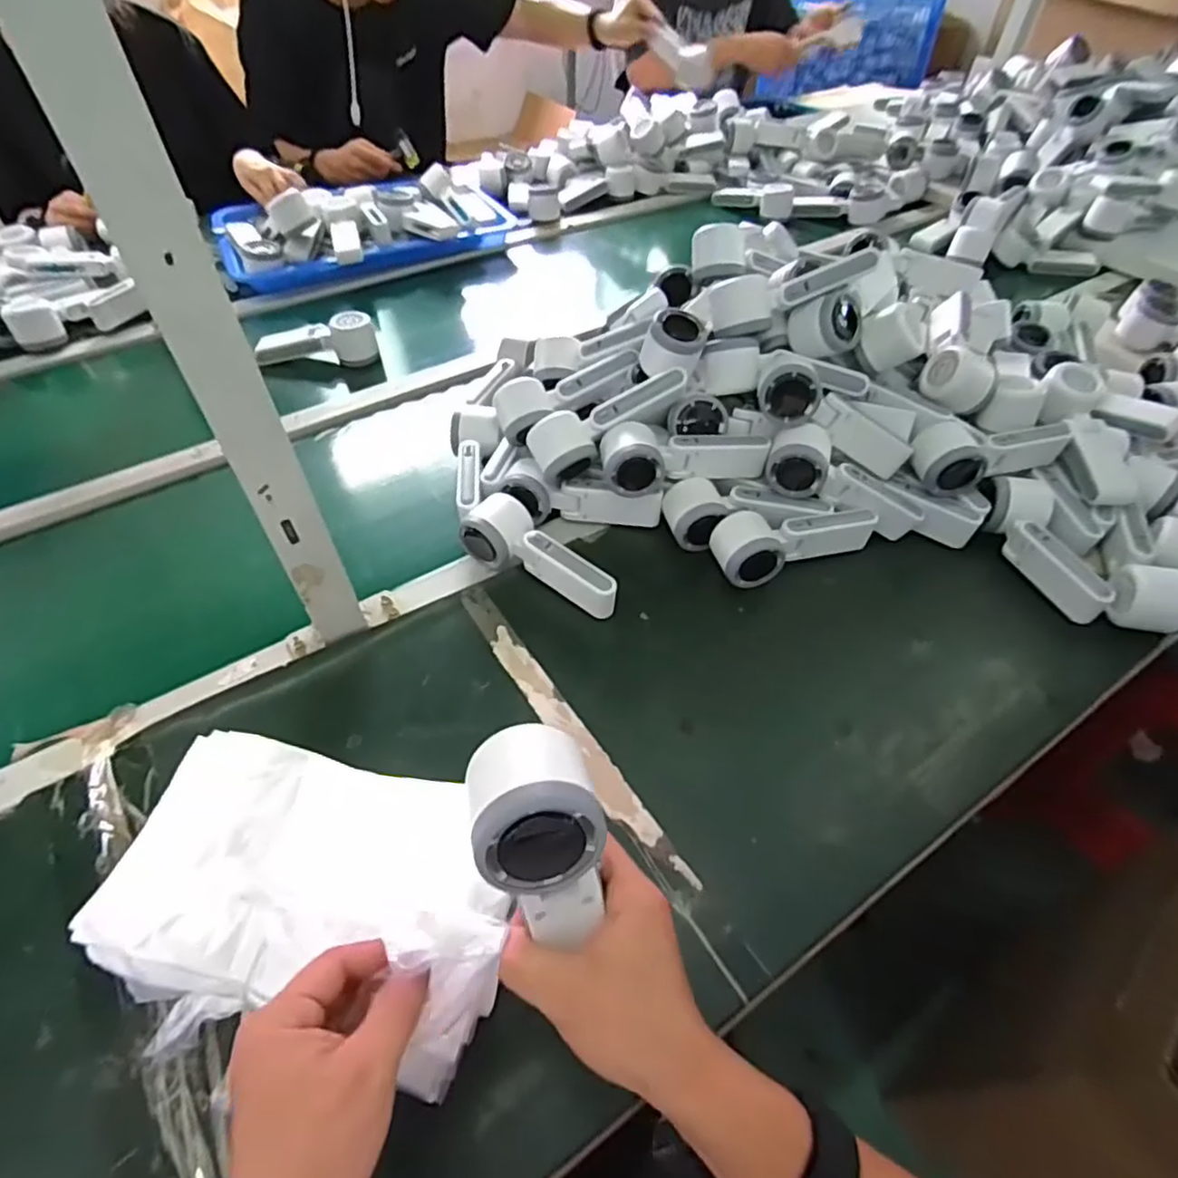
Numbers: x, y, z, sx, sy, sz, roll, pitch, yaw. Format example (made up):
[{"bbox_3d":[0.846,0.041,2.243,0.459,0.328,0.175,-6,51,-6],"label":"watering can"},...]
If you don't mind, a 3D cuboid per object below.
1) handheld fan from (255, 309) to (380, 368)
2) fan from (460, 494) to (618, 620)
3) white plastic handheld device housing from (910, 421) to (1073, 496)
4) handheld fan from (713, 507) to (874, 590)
[{"bbox_3d":[-0.373,-0.338,0.899,0.155,0.055,0.054,-2,50,-2],"label":"handheld fan"},{"bbox_3d":[-0.045,-0.031,0.626,0.168,0.049,0.058,31,57,21],"label":"fan"},{"bbox_3d":[0.408,-0.140,0.667,0.167,0.048,0.057,-11,51,-10],"label":"white plastic handheld device housing"},{"bbox_3d":[0.204,-0.046,0.641,0.167,0.044,0.060,-7,52,-7],"label":"handheld fan"}]

